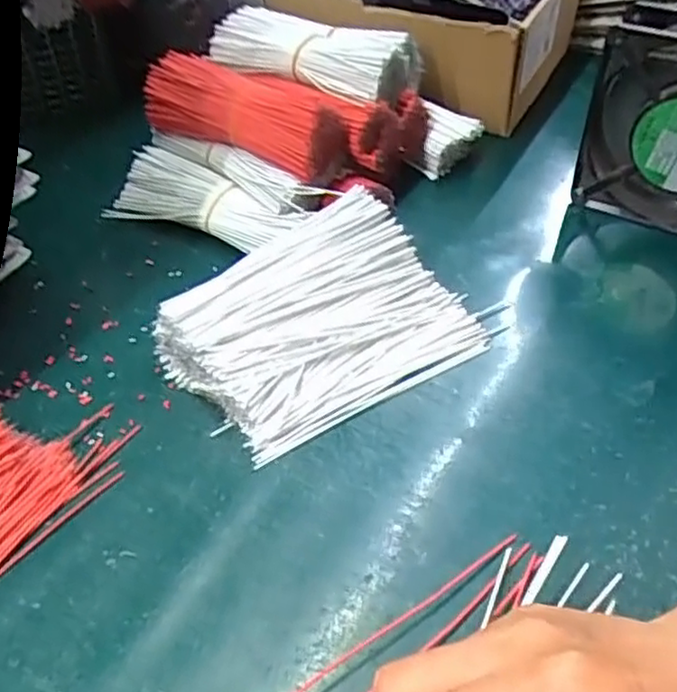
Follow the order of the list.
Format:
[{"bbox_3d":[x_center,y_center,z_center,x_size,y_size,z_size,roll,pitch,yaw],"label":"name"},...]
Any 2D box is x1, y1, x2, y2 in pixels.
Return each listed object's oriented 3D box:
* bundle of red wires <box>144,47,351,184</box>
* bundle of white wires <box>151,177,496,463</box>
[{"bbox_3d":[-0.058,-0.150,0.448,0.148,0.050,0.052,30,49,23],"label":"bundle of red wires"},{"bbox_3d":[-0.010,-0.017,0.368,0.159,0.045,0.105,-23,49,-21],"label":"bundle of white wires"}]

